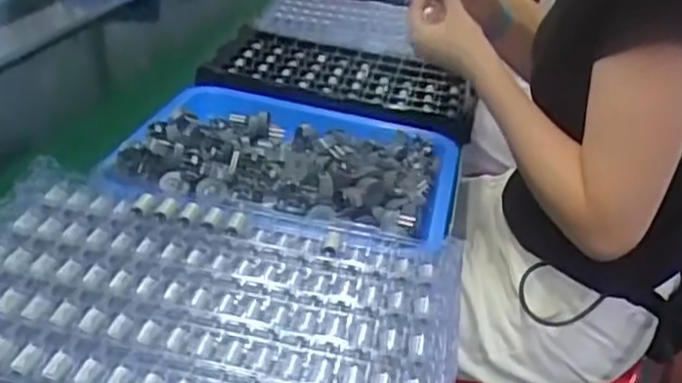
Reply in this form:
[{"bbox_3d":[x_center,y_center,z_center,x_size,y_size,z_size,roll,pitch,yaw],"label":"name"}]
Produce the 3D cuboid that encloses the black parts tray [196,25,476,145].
[{"bbox_3d":[0.003,-0.152,0.939,0.359,0.040,0.256,10,31,7],"label":"black parts tray"}]

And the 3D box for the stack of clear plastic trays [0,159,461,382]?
[{"bbox_3d":[-0.104,0.079,0.483,0.360,0.042,0.238,9,31,6],"label":"stack of clear plastic trays"}]

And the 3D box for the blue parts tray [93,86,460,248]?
[{"bbox_3d":[-0.048,-0.043,0.701,0.318,0.064,0.308,11,31,8],"label":"blue parts tray"}]

